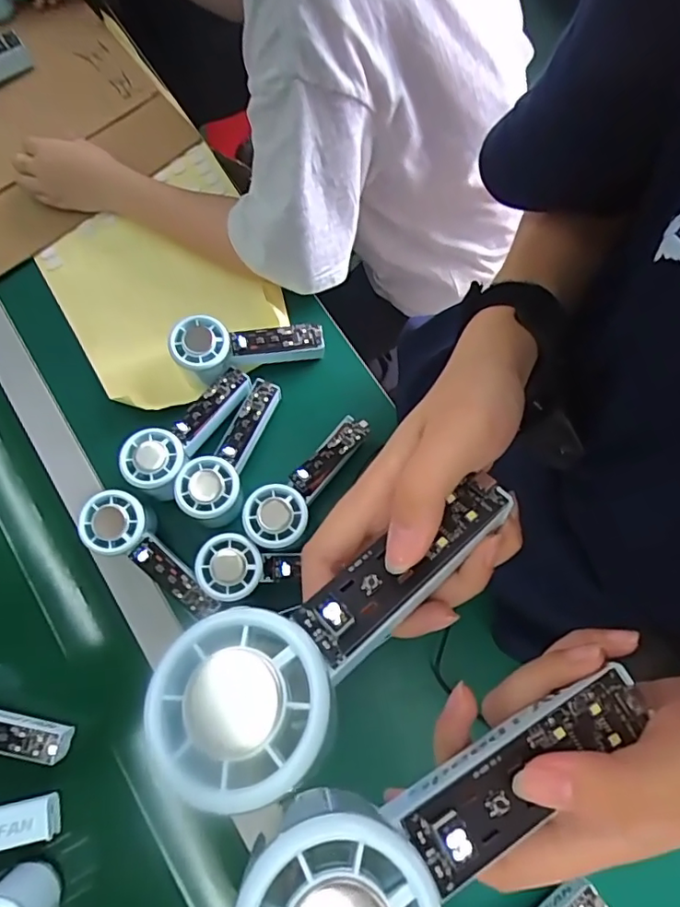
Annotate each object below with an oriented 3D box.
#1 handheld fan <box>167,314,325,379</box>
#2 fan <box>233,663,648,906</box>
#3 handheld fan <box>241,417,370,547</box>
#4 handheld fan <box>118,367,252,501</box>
[{"bbox_3d":[-0.093,-0.110,0.554,0.151,0.042,0.049,-5,75,-14],"label":"handheld fan"},{"bbox_3d":[0.036,0.117,0.177,0.148,0.034,0.058,-22,75,-24],"label":"fan"},{"bbox_3d":[-0.030,0.022,0.511,0.055,0.028,0.149,35,79,10],"label":"handheld fan"},{"bbox_3d":[-0.148,-0.024,0.532,0.054,0.045,0.155,40,80,11],"label":"handheld fan"}]

